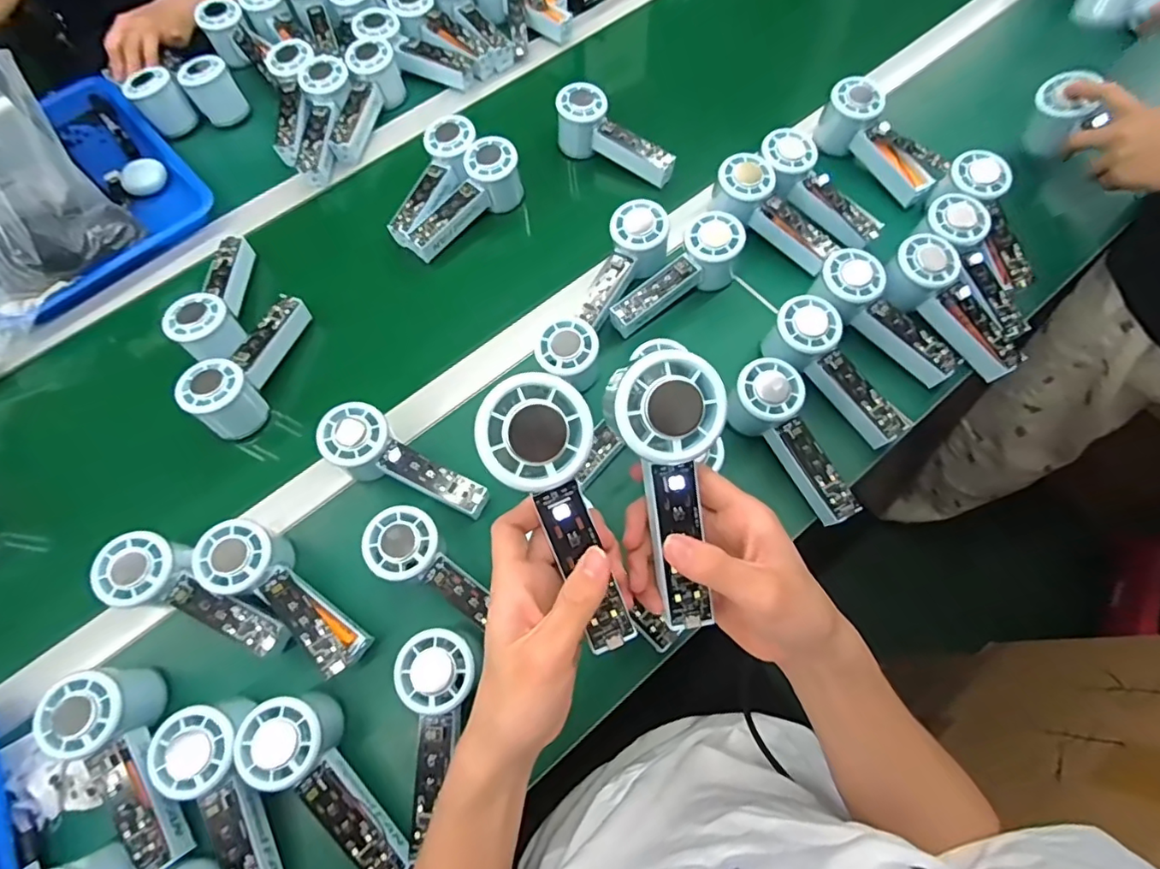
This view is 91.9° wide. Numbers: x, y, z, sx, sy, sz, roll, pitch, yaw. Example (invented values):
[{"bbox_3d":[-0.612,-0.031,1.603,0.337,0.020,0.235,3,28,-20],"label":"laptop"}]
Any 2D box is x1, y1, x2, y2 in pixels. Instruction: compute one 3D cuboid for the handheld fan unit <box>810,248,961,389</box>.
[{"bbox_3d":[0.285,-0.108,0.533,0.057,0.054,0.152,-42,88,-13],"label":"handheld fan unit"}]

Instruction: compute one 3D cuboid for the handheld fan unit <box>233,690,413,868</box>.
[{"bbox_3d":[-0.173,0.248,0.399,0.143,0.059,0.050,36,75,14],"label":"handheld fan unit"}]

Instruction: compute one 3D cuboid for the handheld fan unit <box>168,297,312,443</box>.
[{"bbox_3d":[-0.324,-0.074,0.546,0.049,0.064,0.150,13,70,7],"label":"handheld fan unit"}]

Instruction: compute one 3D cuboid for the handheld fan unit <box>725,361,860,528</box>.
[{"bbox_3d":[0.180,0.008,0.491,0.063,0.051,0.147,-30,87,-9],"label":"handheld fan unit"}]

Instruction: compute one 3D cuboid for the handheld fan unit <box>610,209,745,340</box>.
[{"bbox_3d":[0.096,-0.155,0.557,0.146,0.057,0.049,-37,72,-11],"label":"handheld fan unit"}]

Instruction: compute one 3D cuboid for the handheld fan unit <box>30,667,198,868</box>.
[{"bbox_3d":[-0.323,0.237,0.405,0.051,0.056,0.146,-40,73,-12],"label":"handheld fan unit"}]

